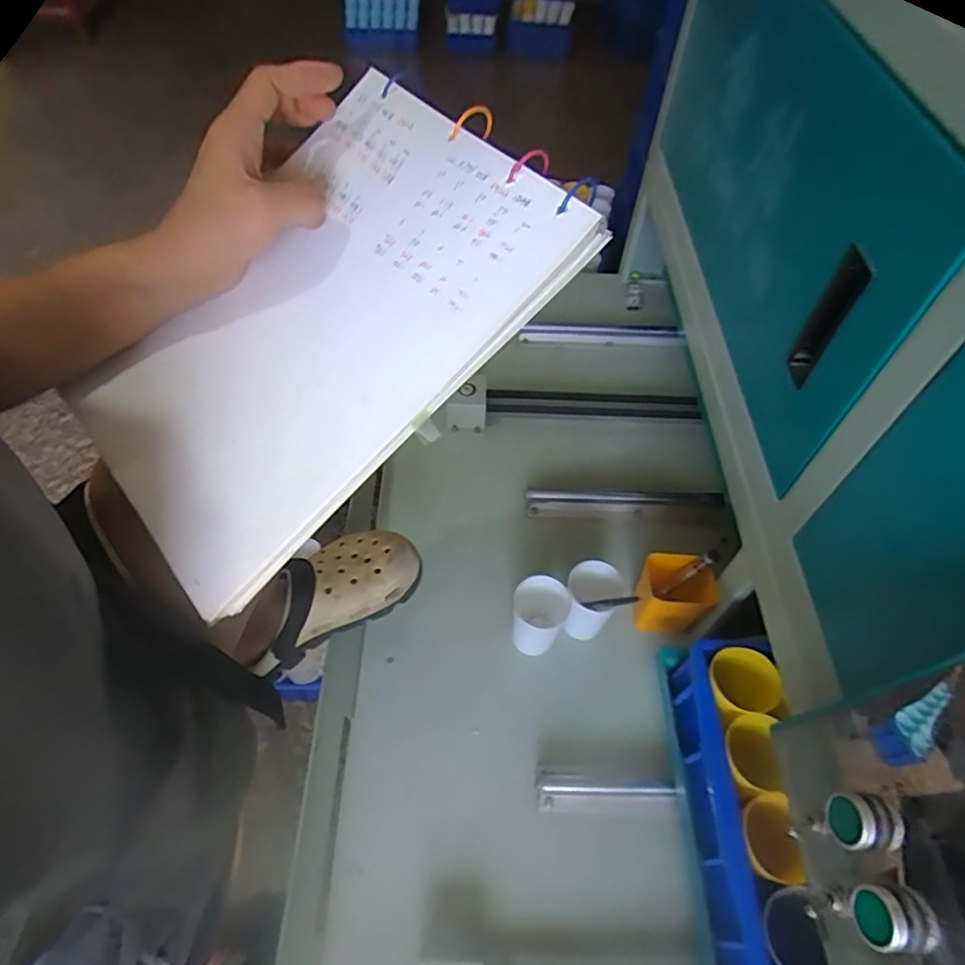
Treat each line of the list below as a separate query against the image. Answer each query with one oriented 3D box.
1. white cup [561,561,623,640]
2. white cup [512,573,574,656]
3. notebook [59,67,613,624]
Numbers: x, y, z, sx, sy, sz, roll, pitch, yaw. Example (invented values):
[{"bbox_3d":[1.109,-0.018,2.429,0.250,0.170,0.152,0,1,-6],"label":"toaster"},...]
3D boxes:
[{"bbox_3d":[0.130,0.141,0.720,0.061,0.094,0.059,1,54,-2],"label":"white cup"},{"bbox_3d":[0.068,0.161,0.705,0.062,0.106,0.058,1,54,-2],"label":"white cup"},{"bbox_3d":[-0.102,-0.094,0.347,0.283,0.016,0.190,-45,72,-2],"label":"notebook"}]

